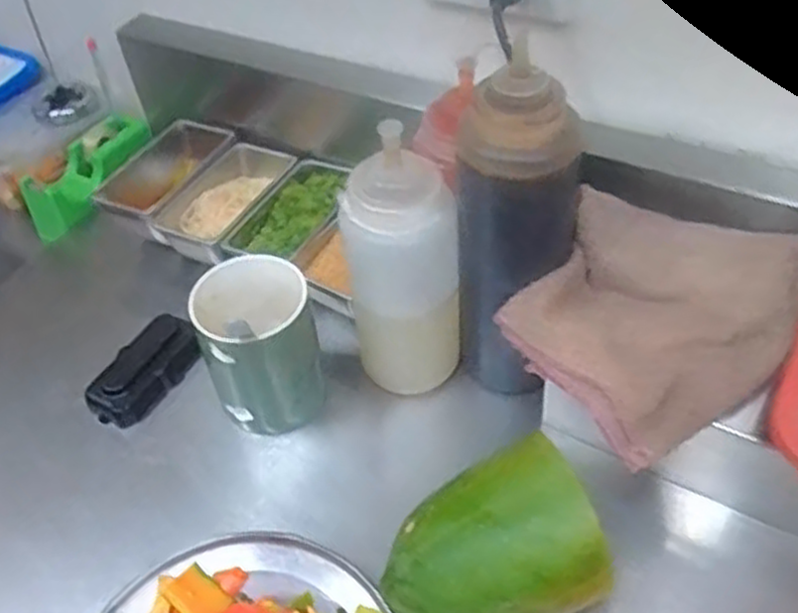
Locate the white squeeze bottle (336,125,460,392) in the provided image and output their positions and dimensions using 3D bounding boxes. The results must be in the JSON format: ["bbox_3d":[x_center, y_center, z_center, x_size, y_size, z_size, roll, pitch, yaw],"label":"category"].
[{"bbox_3d":[0.004,-0.025,0.569,0.078,0.209,0.062,-9,47,-3],"label":"white squeeze bottle"}]

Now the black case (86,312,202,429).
[{"bbox_3d":[-0.208,0.052,0.659,0.054,0.028,0.102,21,53,23],"label":"black case"}]

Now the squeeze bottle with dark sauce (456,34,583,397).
[{"bbox_3d":[0.081,-0.046,0.552,0.076,0.262,0.064,10,49,13],"label":"squeeze bottle with dark sauce"}]

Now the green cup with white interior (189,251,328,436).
[{"bbox_3d":[-0.106,0.032,0.617,0.084,0.130,0.079,-2,47,3],"label":"green cup with white interior"}]

